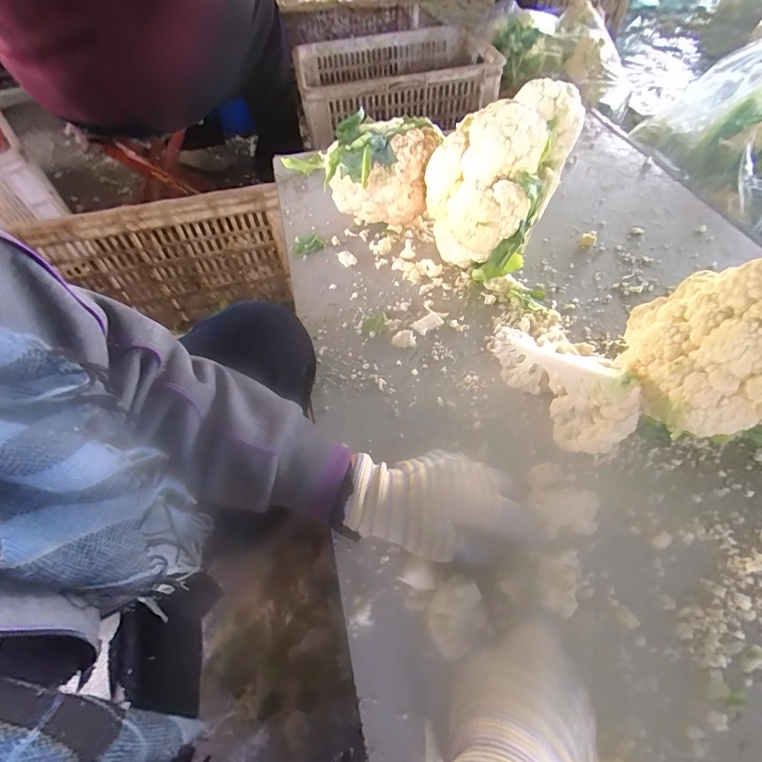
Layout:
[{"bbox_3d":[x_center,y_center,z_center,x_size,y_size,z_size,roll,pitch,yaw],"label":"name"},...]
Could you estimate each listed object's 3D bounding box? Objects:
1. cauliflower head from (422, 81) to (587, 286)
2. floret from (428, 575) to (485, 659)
[{"bbox_3d":[0.119,-0.210,0.451,0.131,0.166,0.156,25,59,19],"label":"cauliflower head"},{"bbox_3d":[0.051,0.162,0.274,0.035,0.031,0.042,31,62,23],"label":"floret"}]

